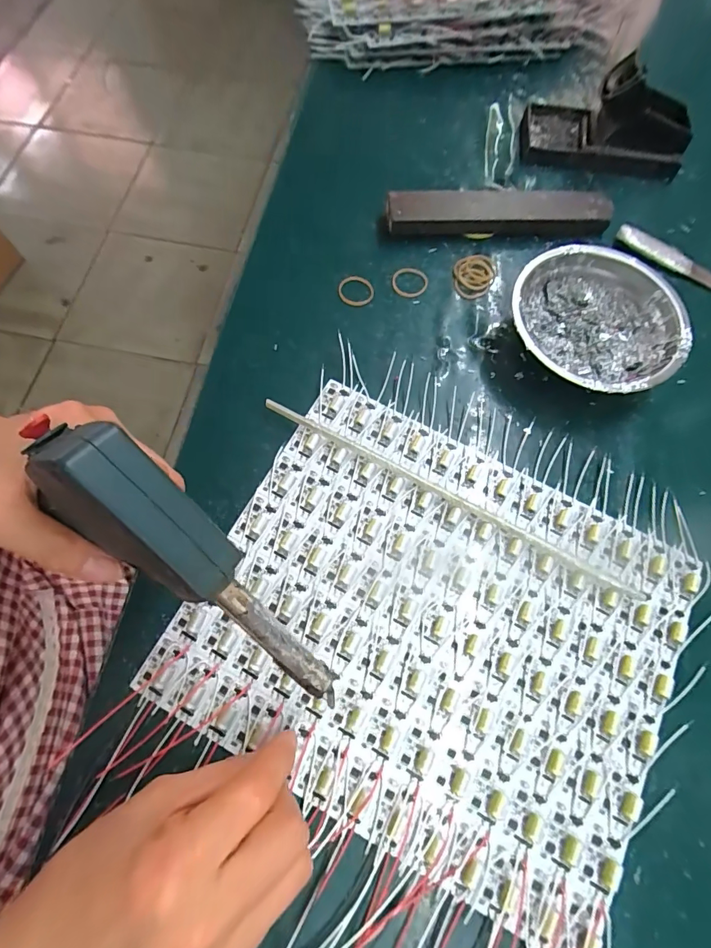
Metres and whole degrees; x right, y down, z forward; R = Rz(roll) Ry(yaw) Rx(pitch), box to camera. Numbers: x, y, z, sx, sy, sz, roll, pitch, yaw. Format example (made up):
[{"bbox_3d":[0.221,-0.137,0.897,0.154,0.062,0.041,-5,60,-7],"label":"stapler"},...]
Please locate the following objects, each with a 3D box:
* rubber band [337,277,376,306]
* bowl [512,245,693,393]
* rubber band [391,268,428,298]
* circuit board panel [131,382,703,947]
[{"bbox_3d":[0.000,-0.153,0.362,0.030,0.005,0.026,3,71,-1],"label":"rubber band"},{"bbox_3d":[0.180,-0.111,0.332,0.125,0.037,0.122,1,71,-2],"label":"bowl"},{"bbox_3d":[0.046,-0.163,0.368,0.031,0.004,0.030,5,76,4],"label":"rubber band"},{"bbox_3d":[0.050,0.093,0.274,0.283,0.011,0.238,27,72,7],"label":"circuit board panel"}]

